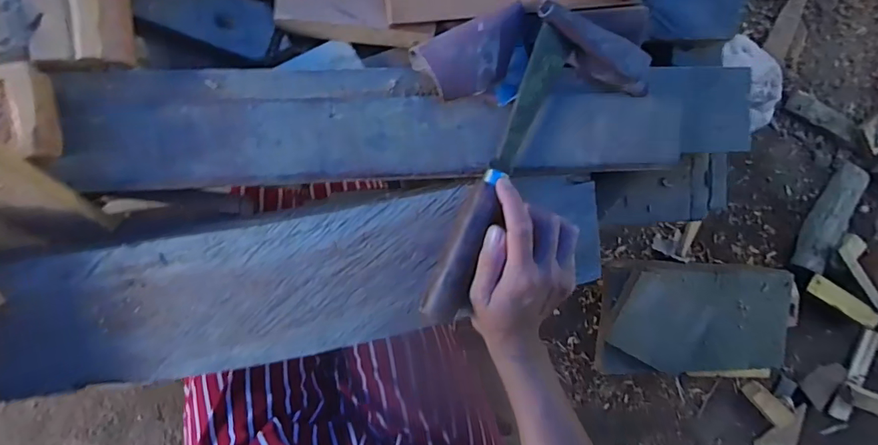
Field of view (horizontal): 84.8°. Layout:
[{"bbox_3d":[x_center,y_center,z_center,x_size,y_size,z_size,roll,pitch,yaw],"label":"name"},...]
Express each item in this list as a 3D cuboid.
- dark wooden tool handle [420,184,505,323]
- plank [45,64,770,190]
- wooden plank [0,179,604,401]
[{"bbox_3d":[0.021,0.027,0.403,0.034,0.019,0.121,21,97,-9],"label":"dark wooden tool handle"},{"bbox_3d":[0.002,-0.084,0.407,0.578,0.030,0.091,-3,97,-7],"label":"plank"},{"bbox_3d":[-0.113,0.050,0.412,0.528,0.024,0.125,-9,97,-7],"label":"wooden plank"}]

